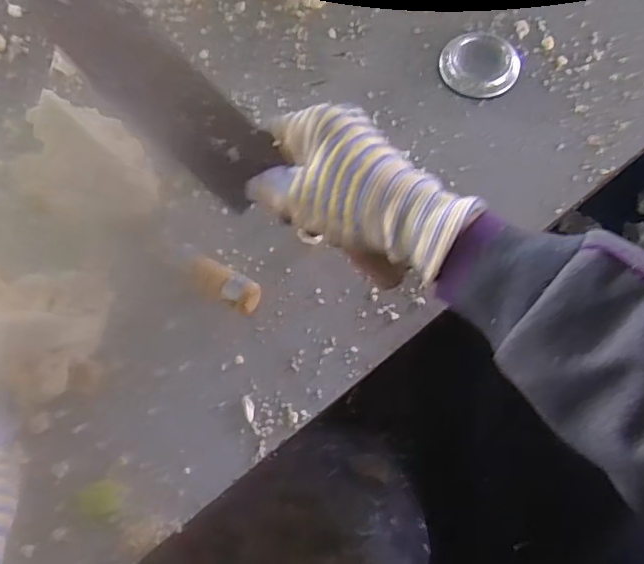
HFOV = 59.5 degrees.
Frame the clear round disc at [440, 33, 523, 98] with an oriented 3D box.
[{"bbox_3d":[0.129,-0.177,0.456,0.061,0.013,0.053,3,74,3],"label":"clear round disc"}]

